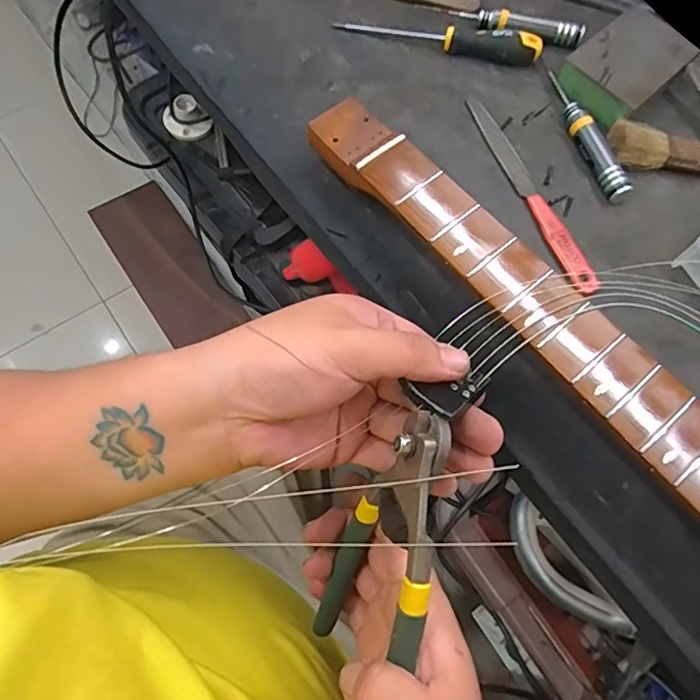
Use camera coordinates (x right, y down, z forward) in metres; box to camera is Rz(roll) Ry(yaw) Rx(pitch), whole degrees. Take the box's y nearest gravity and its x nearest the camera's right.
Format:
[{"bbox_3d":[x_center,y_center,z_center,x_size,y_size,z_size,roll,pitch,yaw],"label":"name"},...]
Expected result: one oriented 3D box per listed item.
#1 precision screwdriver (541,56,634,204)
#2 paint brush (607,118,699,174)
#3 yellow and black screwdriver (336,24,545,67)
[{"bbox_3d":[0.181,-0.177,0.405,0.021,0.017,0.138,-15,72,-7],"label":"precision screwdriver"},{"bbox_3d":[0.291,-0.151,0.397,0.180,0.022,0.035,4,71,-1],"label":"paint brush"},{"bbox_3d":[0.074,-0.263,0.429,0.166,0.020,0.021,14,71,2],"label":"yellow and black screwdriver"}]

